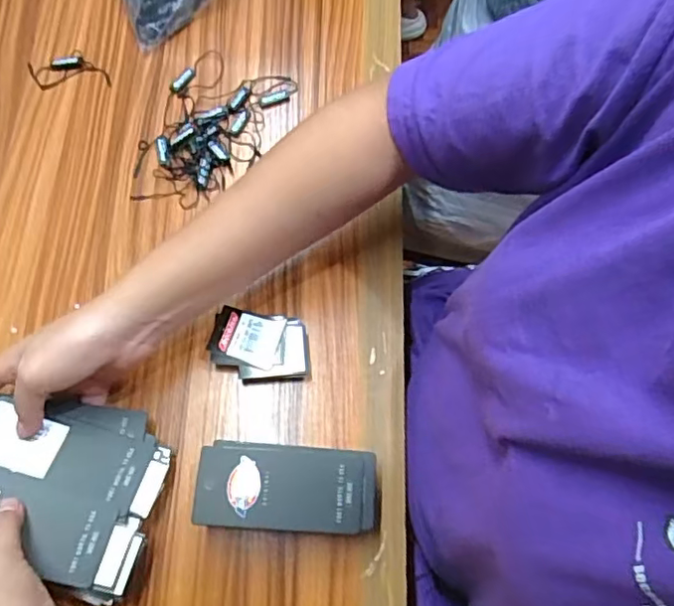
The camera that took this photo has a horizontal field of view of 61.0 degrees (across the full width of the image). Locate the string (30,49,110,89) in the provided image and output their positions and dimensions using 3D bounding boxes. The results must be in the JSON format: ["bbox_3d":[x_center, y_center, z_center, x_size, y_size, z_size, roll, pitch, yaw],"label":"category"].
[{"bbox_3d":[-0.245,-0.211,0.522,0.069,0.004,0.040,-12,71,-6],"label":"string"}]

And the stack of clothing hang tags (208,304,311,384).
[{"bbox_3d":[-0.057,0.034,0.434,0.073,0.021,0.051,3,70,-1],"label":"stack of clothing hang tags"}]

